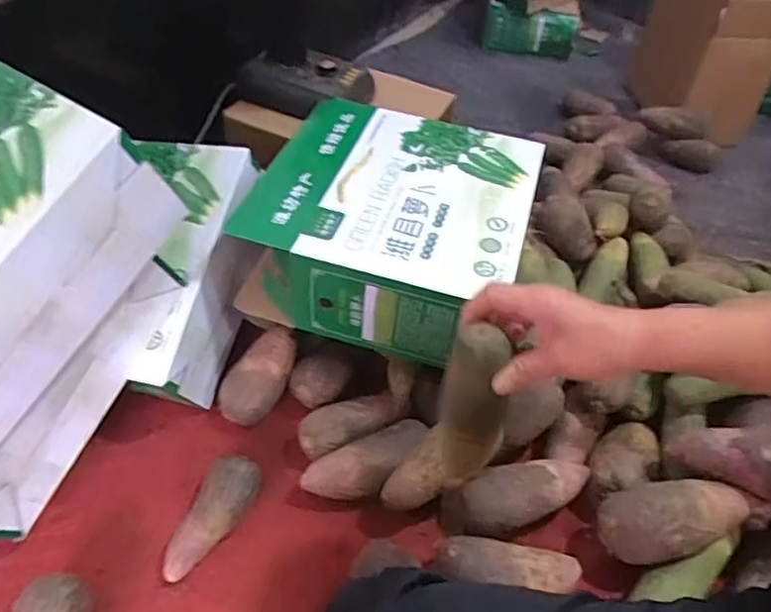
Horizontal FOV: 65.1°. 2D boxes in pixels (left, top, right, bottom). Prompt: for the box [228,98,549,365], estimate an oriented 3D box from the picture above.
[{"bbox_3d":[0.016,-0.117,0.847,0.338,0.148,0.335,13,45,10],"label":"box"}]

